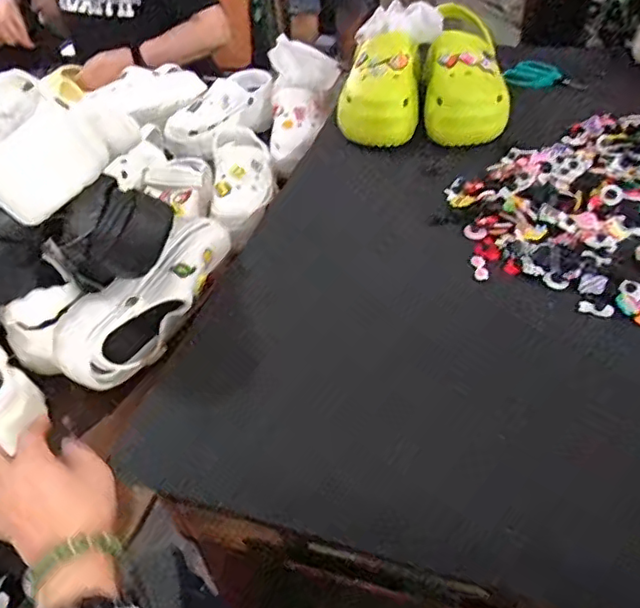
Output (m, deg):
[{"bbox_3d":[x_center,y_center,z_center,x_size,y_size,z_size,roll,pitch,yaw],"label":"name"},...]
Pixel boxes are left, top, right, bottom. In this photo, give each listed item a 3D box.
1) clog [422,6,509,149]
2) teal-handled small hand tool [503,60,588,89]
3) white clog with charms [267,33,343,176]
[{"bbox_3d":[0.219,-0.359,0.898,0.120,0.112,0.259,0,43,7],"label":"clog"},{"bbox_3d":[0.379,-0.379,0.984,0.028,0.038,0.152,-31,48,-24],"label":"teal-handled small hand tool"},{"bbox_3d":[-0.044,-0.349,1.027,0.117,0.115,0.256,5,68,12],"label":"white clog with charms"}]

